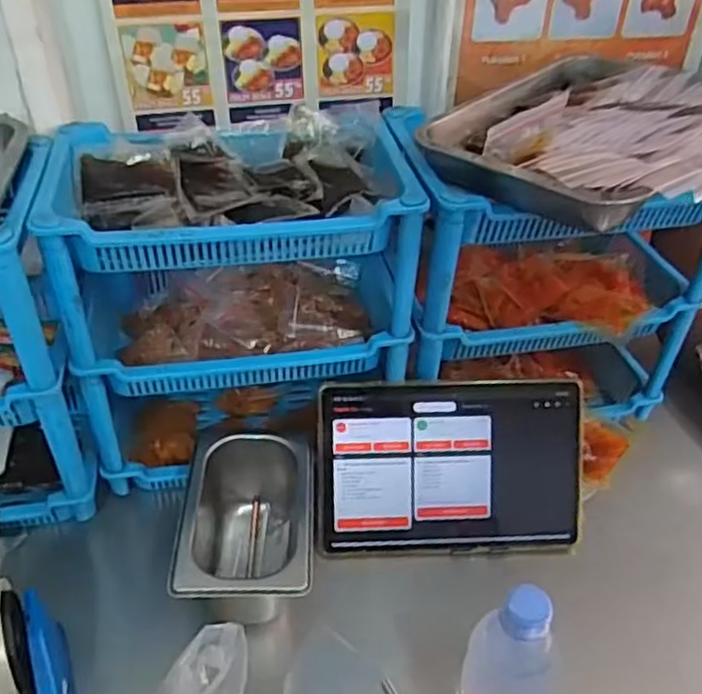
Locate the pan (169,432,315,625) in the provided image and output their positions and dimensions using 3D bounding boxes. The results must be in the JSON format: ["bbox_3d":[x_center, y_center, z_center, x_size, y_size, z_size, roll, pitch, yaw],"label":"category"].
[{"bbox_3d":[-0.091,0.164,0.625,0.107,0.094,0.177,-1,39,-3],"label":"pan"}]

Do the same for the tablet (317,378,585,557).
[{"bbox_3d":[0.097,0.118,0.663,0.254,0.170,0.009,0,4,-3],"label":"tablet"}]

